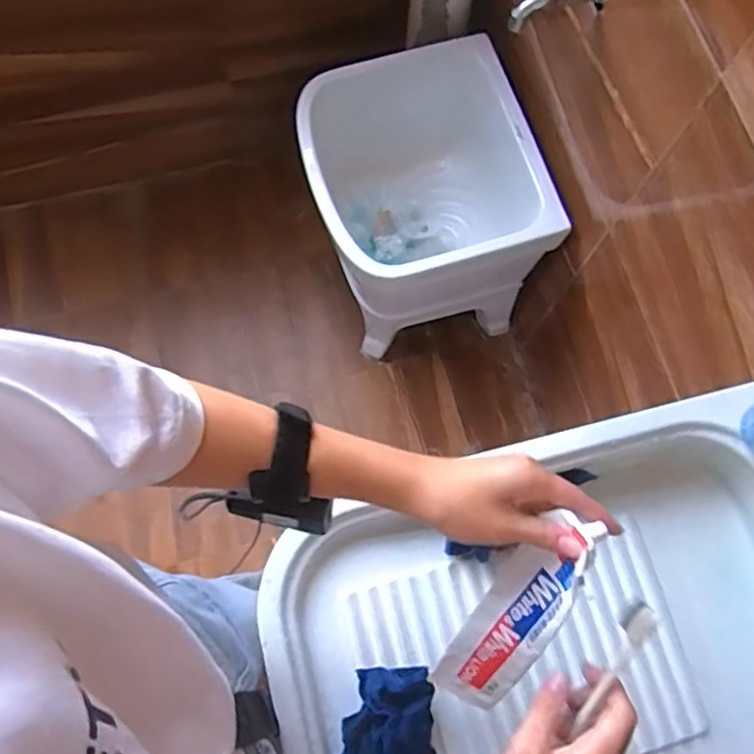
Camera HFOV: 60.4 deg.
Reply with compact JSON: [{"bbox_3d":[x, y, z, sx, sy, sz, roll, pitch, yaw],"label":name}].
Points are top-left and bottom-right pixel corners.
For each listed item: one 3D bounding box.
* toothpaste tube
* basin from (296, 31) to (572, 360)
[{"bbox_3d":[0.097,0.172,0.454,0.051,0.191,0.035,32,32,9],"label":"toothpaste tube"},{"bbox_3d":[0.074,-0.301,1.237,0.373,0.420,0.410,-15,74,-5],"label":"basin"}]

